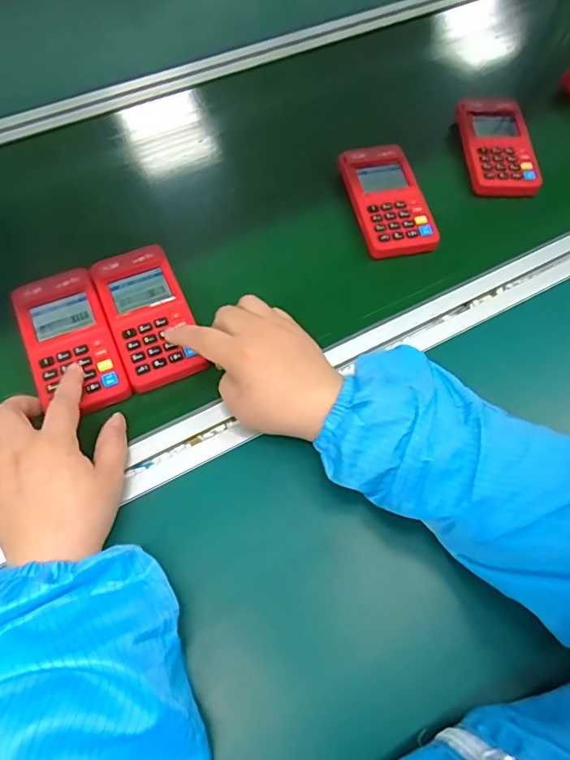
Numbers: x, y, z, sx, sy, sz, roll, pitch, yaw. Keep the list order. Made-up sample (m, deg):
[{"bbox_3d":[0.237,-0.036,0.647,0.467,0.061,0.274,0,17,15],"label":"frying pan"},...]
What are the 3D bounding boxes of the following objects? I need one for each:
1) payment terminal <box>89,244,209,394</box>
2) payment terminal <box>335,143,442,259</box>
[{"bbox_3d":[-0.123,-0.059,0.456,0.070,0.015,0.139,-17,66,-13],"label":"payment terminal"},{"bbox_3d":[0.104,-0.185,0.524,0.070,0.022,0.142,-9,62,-9],"label":"payment terminal"}]

